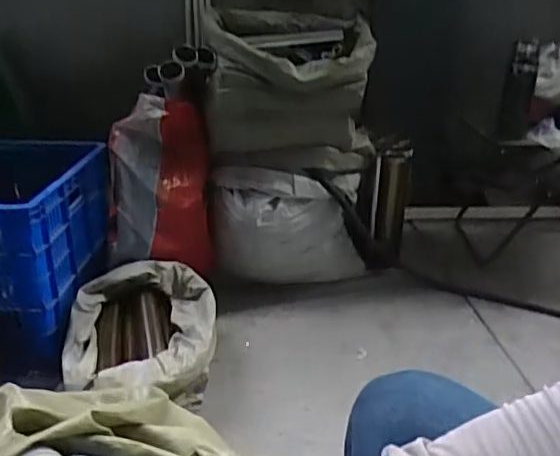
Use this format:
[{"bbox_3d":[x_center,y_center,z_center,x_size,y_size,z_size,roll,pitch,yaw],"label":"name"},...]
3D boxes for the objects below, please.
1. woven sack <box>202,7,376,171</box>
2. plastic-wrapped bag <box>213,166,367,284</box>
[{"bbox_3d":[0.024,-0.350,1.487,0.407,0.351,0.273,2,22,0],"label":"woven sack"},{"bbox_3d":[0.036,-0.008,1.528,0.378,0.285,0.194,-10,25,-26],"label":"plastic-wrapped bag"}]

